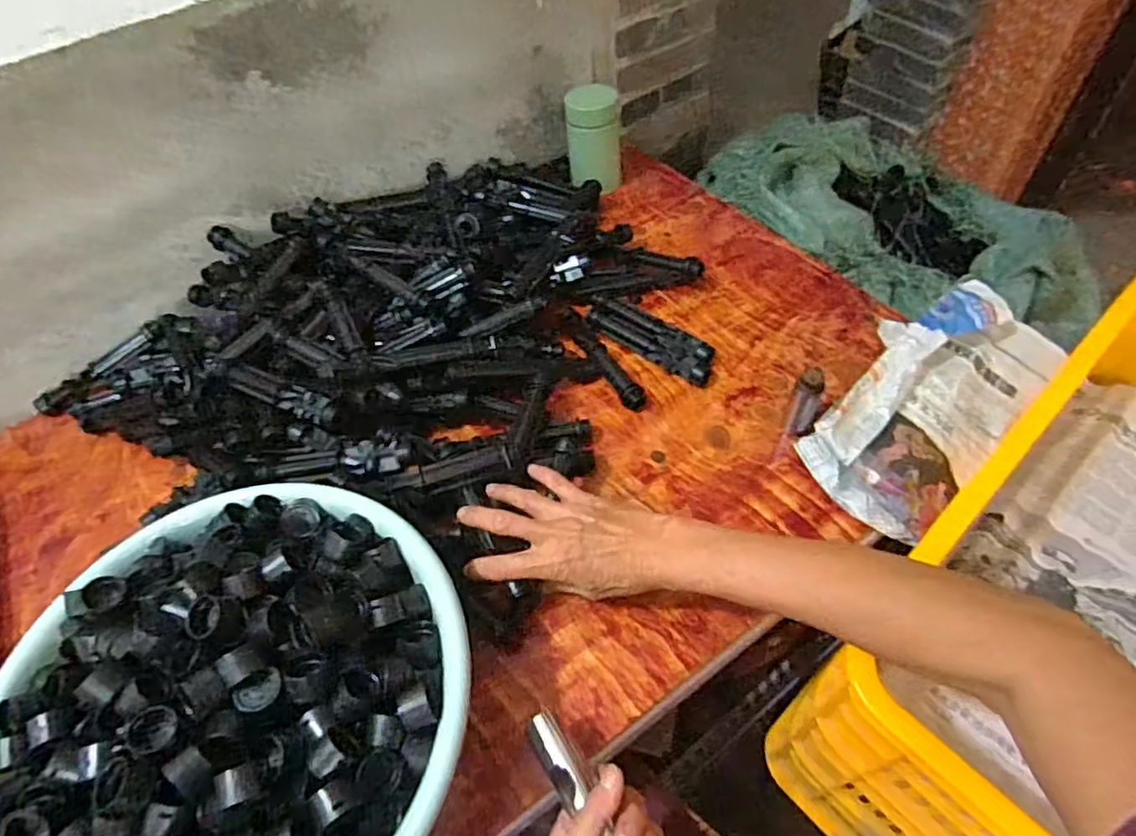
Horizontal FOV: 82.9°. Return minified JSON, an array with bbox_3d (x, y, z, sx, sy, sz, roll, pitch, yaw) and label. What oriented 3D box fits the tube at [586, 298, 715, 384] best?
[{"bbox_3d":[0.083,-0.081,0.663,0.144,0.020,0.045,30,61,24],"label":"tube"}]

